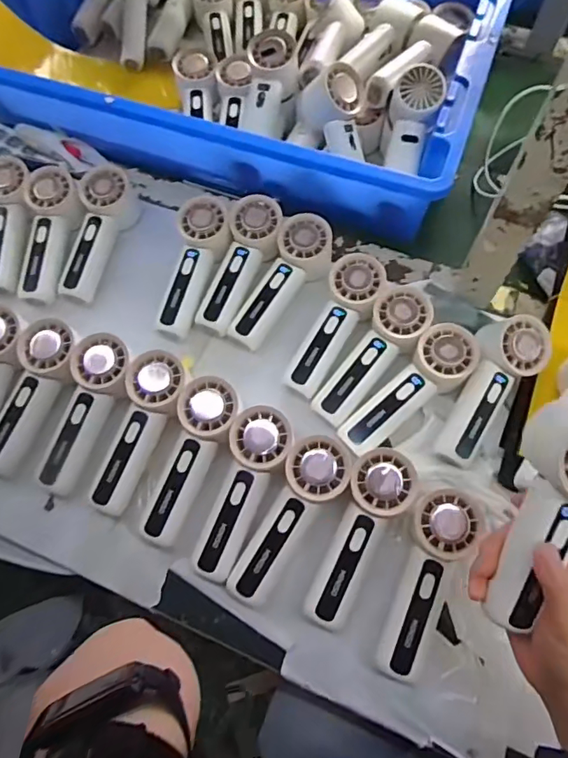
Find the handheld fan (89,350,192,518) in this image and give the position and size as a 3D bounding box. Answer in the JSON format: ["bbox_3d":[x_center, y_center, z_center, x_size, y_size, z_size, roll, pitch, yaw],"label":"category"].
[{"bbox_3d":[-0.138,0.051,0.476,0.053,0.030,0.155,20,88,10],"label":"handheld fan"}]

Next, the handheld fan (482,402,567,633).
[{"bbox_3d":[0.177,0.091,0.331,0.070,0.038,0.154,19,106,9],"label":"handheld fan"}]

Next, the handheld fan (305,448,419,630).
[{"bbox_3d":[0.066,0.138,0.439,0.055,0.031,0.160,25,89,12],"label":"handheld fan"}]

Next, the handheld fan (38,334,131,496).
[{"bbox_3d":[-0.189,0.035,0.489,0.060,0.032,0.152,17,89,9],"label":"handheld fan"}]

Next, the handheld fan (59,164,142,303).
[{"bbox_3d":[-0.207,-0.163,0.558,0.059,0.041,0.153,8,67,5],"label":"handheld fan"}]

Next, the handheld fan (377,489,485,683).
[{"bbox_3d":[0.120,0.172,0.430,0.053,0.038,0.160,22,88,10],"label":"handheld fan"}]

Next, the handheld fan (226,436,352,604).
[{"bbox_3d":[0.005,0.123,0.444,0.051,0.030,0.154,30,92,14],"label":"handheld fan"}]

